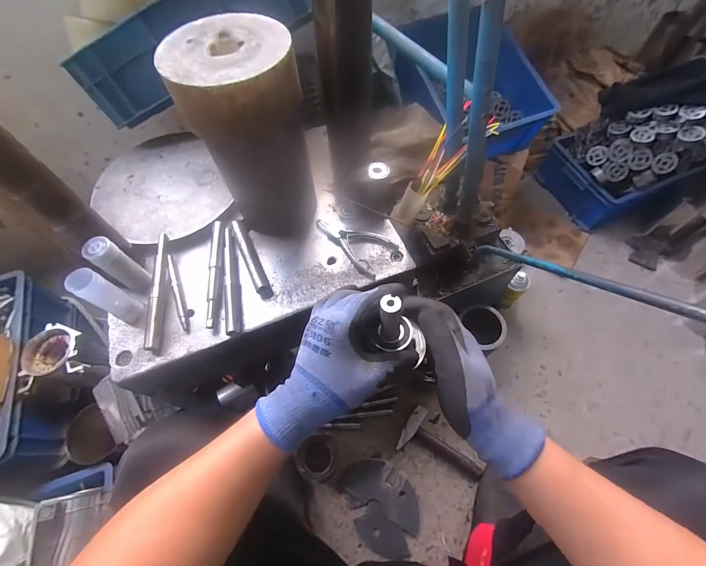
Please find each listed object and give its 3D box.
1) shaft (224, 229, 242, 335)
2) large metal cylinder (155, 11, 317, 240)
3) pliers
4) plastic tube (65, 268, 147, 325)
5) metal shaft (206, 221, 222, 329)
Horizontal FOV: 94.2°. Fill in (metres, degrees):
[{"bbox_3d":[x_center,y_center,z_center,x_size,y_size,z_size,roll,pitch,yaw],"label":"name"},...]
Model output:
[{"bbox_3d":[-0.184,-0.008,0.499,0.019,0.019,0.182,-12,61,-3],"label":"shaft"},{"bbox_3d":[-0.134,-0.194,0.465,0.143,0.253,0.137,-23,63,-9],"label":"large metal cylinder"},{"bbox_3d":[0.002,-0.071,0.532,0.135,0.012,0.076,36,69,20],"label":"pliers"},{"bbox_3d":[-0.334,0.018,0.447,0.031,0.108,0.036,28,66,17],"label":"plastic tube"},{"bbox_3d":[-0.211,-0.020,0.501,0.018,0.011,0.181,-7,61,0],"label":"metal shaft"}]

